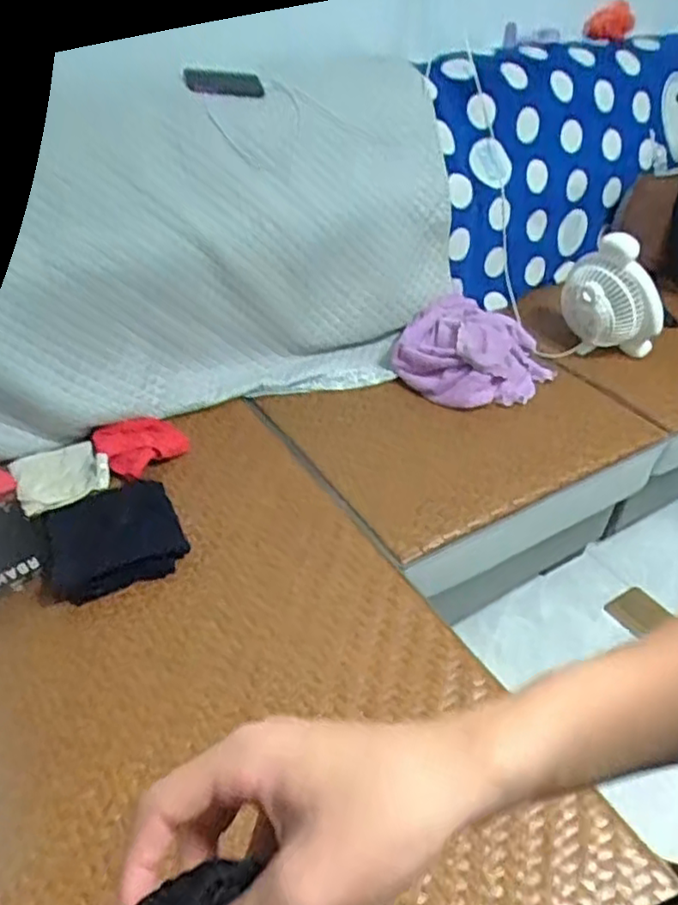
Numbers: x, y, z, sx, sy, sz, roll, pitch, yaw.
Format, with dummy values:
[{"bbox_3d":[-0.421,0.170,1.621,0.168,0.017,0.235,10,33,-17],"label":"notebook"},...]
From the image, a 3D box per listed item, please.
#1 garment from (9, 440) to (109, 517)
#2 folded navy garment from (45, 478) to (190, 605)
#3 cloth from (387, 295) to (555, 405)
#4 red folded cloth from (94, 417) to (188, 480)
[{"bbox_3d":[-0.507,0.040,1.254,0.157,0.026,0.144,-18,44,-24],"label":"garment"},{"bbox_3d":[-0.371,0.134,1.131,0.206,0.033,0.205,-13,41,-18],"label":"folded navy garment"},{"bbox_3d":[0.306,-0.229,1.546,0.332,0.116,0.301,18,42,17],"label":"cloth"},{"bbox_3d":[-0.372,-0.017,1.307,0.156,0.031,0.145,-23,46,-28],"label":"red folded cloth"}]

